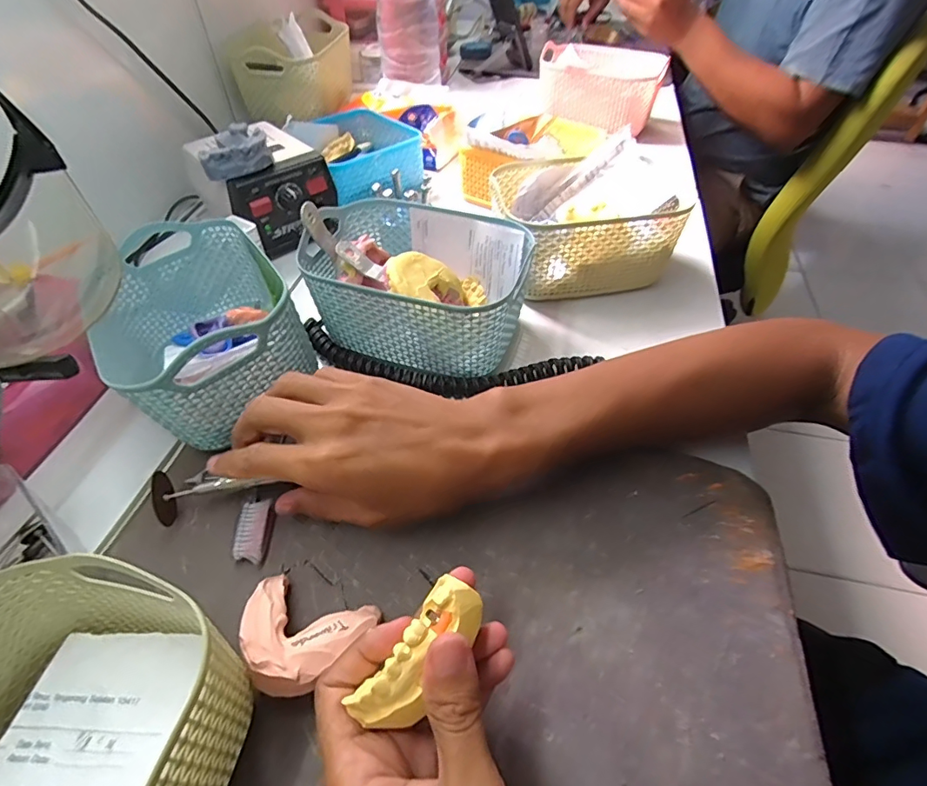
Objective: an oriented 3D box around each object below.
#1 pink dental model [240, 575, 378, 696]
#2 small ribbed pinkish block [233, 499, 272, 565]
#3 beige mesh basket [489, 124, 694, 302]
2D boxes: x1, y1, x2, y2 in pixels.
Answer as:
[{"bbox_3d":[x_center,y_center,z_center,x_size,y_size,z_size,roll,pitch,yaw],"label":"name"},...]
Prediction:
[{"bbox_3d":[-0.082,0.123,0.244,0.062,0.031,0.050,12,50,10],"label":"pink dental model"},{"bbox_3d":[-0.127,0.083,0.293,0.017,0.008,0.039,-3,49,-3],"label":"small ribbed pinkish block"},{"bbox_3d":[0.108,-0.152,0.456,0.144,0.083,0.117,-8,49,-7],"label":"beige mesh basket"}]

